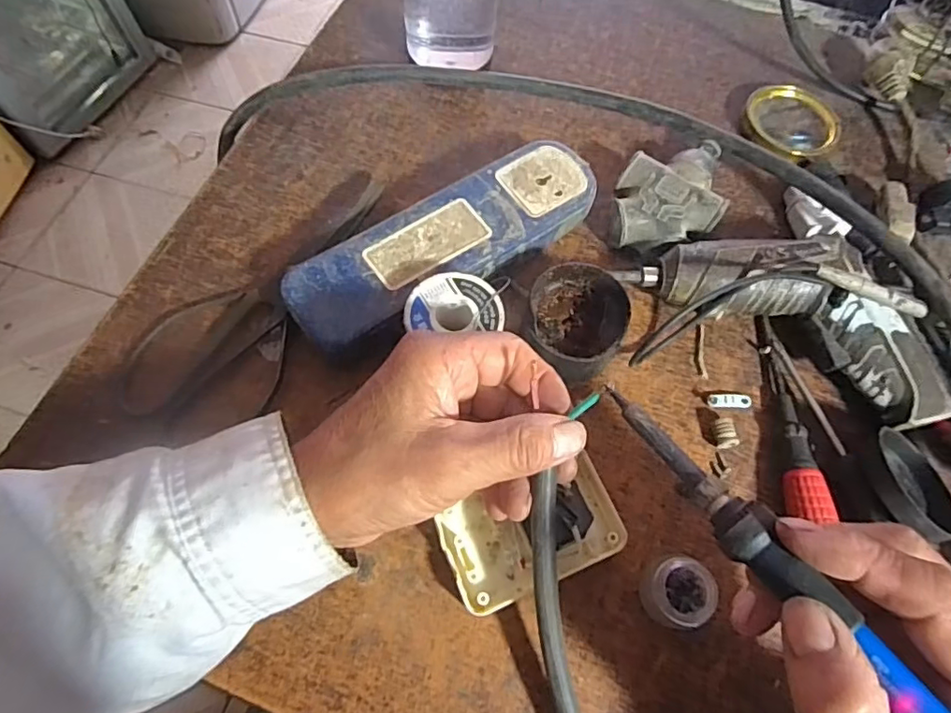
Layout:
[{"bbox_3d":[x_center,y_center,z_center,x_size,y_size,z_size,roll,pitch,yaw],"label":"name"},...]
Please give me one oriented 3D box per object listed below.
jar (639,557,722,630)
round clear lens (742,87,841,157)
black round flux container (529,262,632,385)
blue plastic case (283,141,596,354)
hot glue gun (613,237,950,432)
[{"bbox_3d":[0.102,0.119,0.290,0.031,0.019,0.033,0,65,0],"label":"jar"},{"bbox_3d":[0.235,-0.174,0.428,0.066,0.020,0.059,31,69,14],"label":"round clear lens"},{"bbox_3d":[0.059,-0.019,0.339,0.059,0.037,0.064,0,65,0],"label":"black round flux container"},{"bbox_3d":[-0.016,-0.069,0.353,0.198,0.031,0.064,-34,69,-15],"label":"blue plastic case"},{"bbox_3d":[0.188,-0.031,0.340,0.179,0.050,0.075,31,69,13],"label":"hot glue gun"}]

